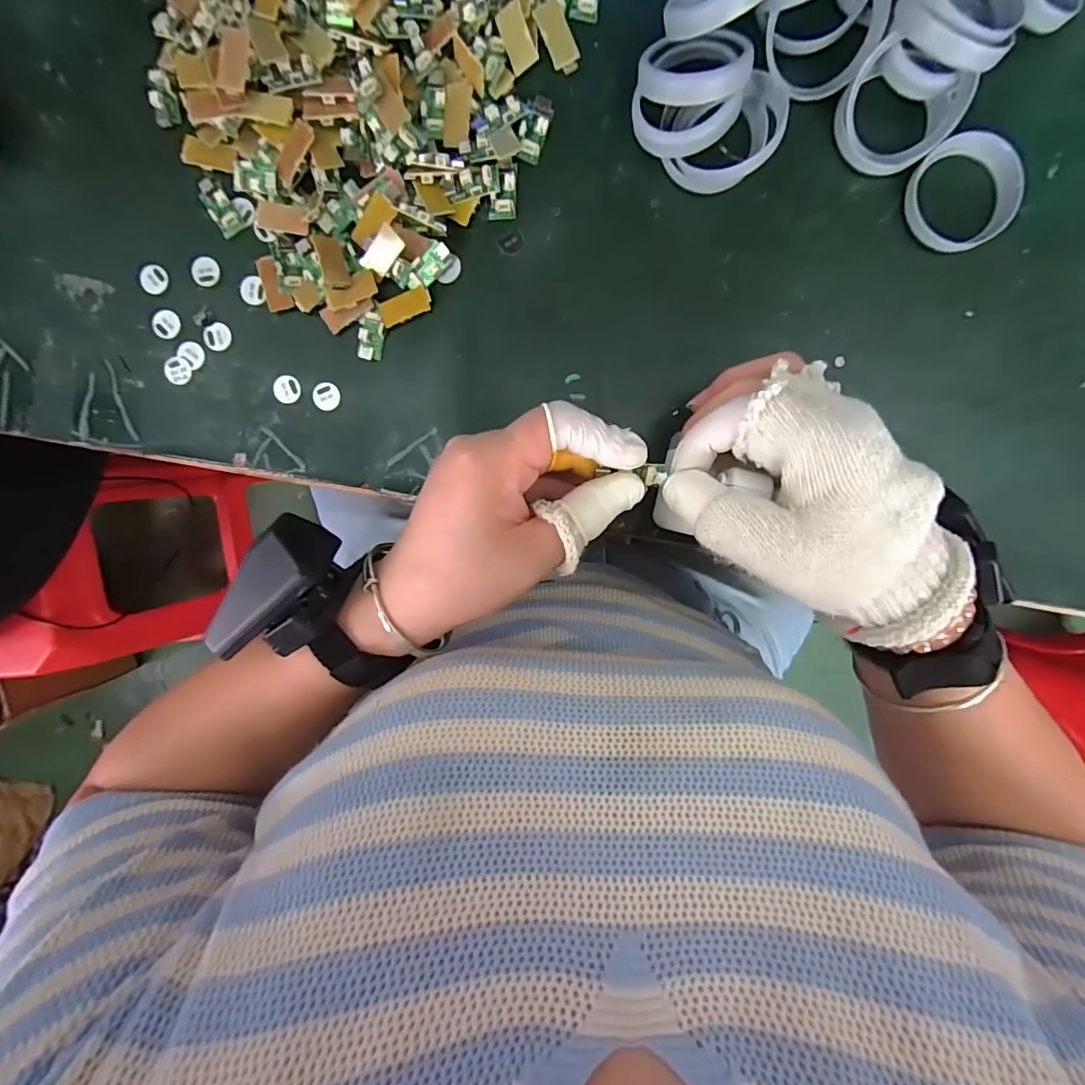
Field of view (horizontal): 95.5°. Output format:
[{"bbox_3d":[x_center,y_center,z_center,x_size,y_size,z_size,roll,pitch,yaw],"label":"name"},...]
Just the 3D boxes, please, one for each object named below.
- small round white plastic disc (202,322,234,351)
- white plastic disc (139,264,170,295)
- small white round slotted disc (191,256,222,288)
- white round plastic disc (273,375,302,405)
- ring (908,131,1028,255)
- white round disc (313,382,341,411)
[{"bbox_3d":[-0.202,-0.128,0.306,0.016,0.004,0.017,0,96,1],"label":"small round white plastic disc"},{"bbox_3d":[-0.240,-0.162,0.304,0.015,0.005,0.017,-28,94,4],"label":"white plastic disc"},{"bbox_3d":[-0.205,-0.165,0.301,0.016,0.004,0.017,-2,102,-8],"label":"small white round slotted disc"},{"bbox_3d":[-0.159,-0.095,0.305,0.015,0.004,0.017,0,96,2],"label":"white round plastic disc"},{"bbox_3d":[0.239,-0.198,0.281,0.059,0.011,0.058,0,96,1],"label":"ring"},{"bbox_3d":[-0.134,-0.091,0.307,0.017,0.004,0.016,0,93,-1],"label":"white round disc"}]

